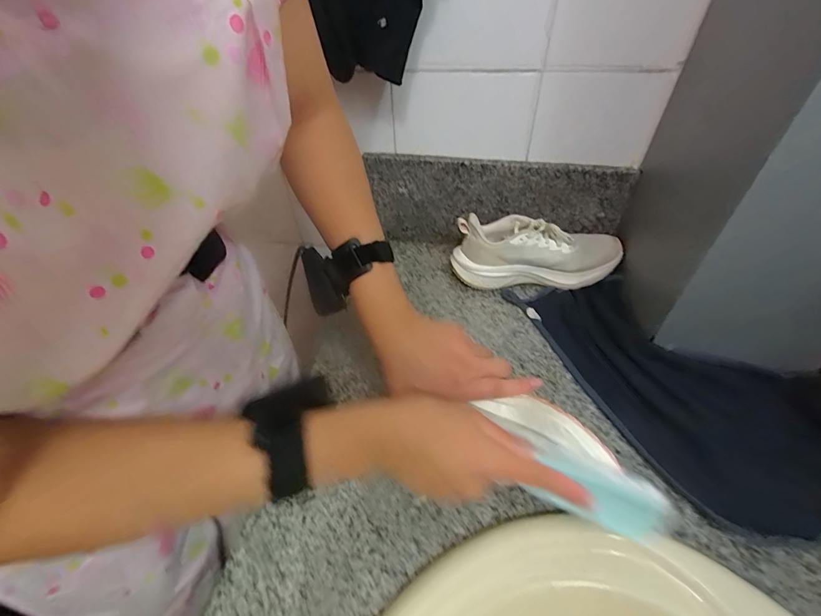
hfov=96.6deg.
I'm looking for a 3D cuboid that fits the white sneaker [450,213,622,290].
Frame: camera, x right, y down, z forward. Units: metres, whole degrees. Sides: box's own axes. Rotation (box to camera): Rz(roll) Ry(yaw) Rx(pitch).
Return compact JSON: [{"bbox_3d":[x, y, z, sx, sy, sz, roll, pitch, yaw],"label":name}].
[{"bbox_3d":[0.190,-0.088,0.562,0.248,0.100,0.094,-1,46,5],"label":"white sneaker"}]

